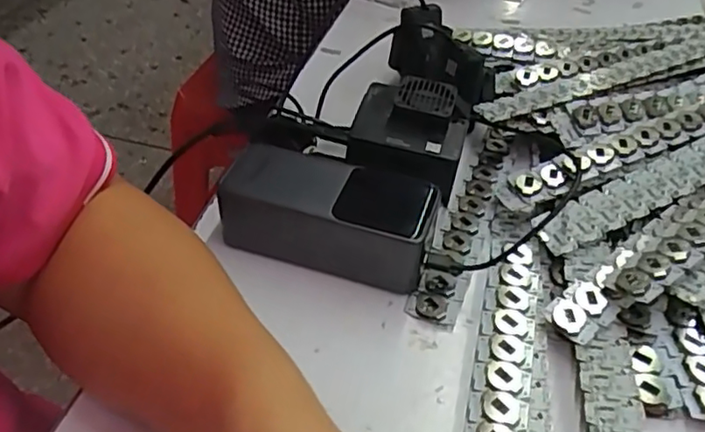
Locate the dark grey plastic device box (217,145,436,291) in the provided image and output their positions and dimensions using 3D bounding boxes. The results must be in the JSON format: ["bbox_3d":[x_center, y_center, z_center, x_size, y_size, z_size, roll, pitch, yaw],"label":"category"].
[{"bbox_3d":[-0.014,-0.005,0.391,0.127,0.047,0.056,14,45,13],"label":"dark grey plastic device box"}]

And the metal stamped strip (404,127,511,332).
[{"bbox_3d":[0.076,-0.003,0.420,0.030,0.011,0.182,15,45,14],"label":"metal stamped strip"}]

